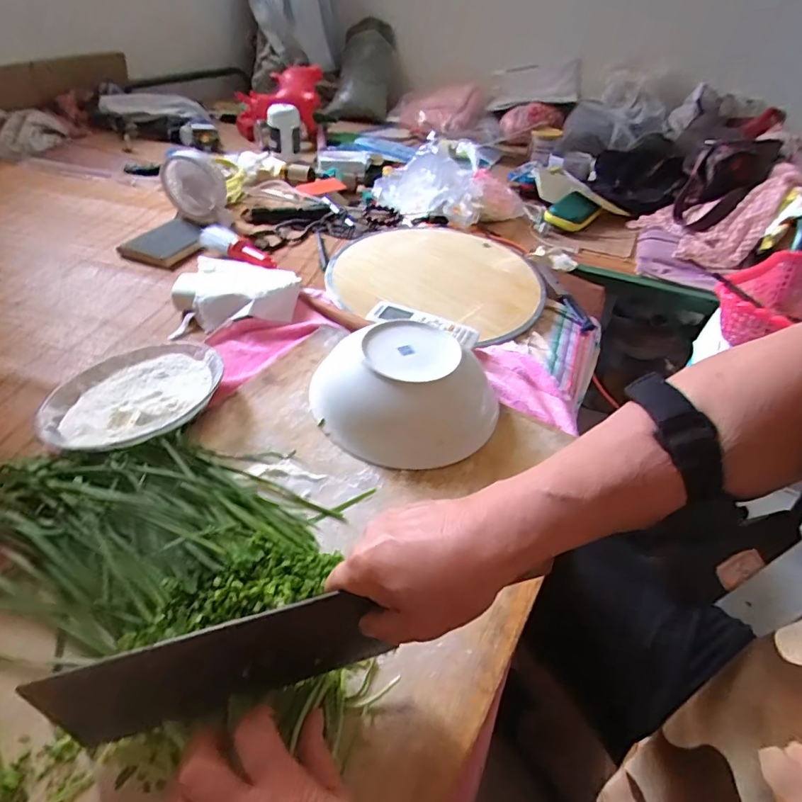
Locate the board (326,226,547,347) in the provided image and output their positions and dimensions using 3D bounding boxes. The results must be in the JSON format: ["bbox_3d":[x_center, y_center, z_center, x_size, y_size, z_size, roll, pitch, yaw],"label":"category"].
[{"bbox_3d":[0.066,-0.215,0.798,0.331,0.026,0.307,4,45,-4],"label":"board"}]

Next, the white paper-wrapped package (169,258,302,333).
[{"bbox_3d":[-0.232,-0.156,0.697,0.168,0.040,0.126,-2,43,-6],"label":"white paper-wrapped package"}]

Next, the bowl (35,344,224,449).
[{"bbox_3d":[-0.282,-0.003,0.526,0.169,0.050,0.167,2,42,-2],"label":"bowl"}]

